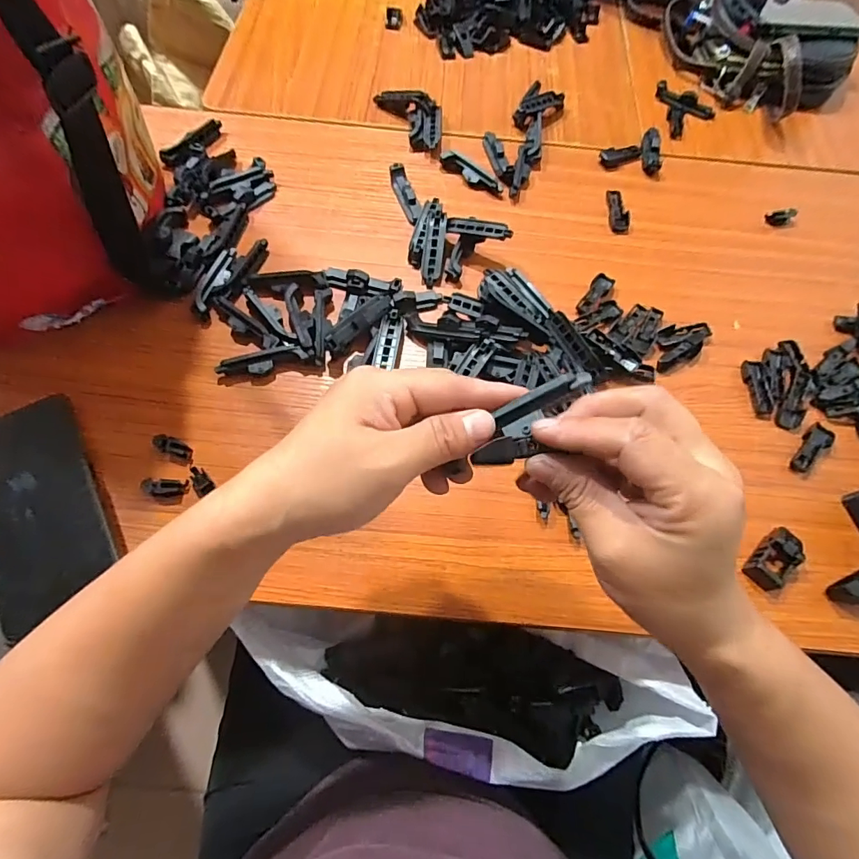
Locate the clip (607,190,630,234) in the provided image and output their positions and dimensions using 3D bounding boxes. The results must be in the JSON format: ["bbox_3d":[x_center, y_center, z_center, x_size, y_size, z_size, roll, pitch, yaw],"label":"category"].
[{"bbox_3d":[0.194,-0.225,0.479,0.018,0.008,0.053,2,66,-2],"label":"clip"}]

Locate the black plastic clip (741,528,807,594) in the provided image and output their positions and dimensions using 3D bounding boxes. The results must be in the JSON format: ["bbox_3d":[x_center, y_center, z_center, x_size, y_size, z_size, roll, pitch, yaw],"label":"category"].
[{"bbox_3d":[0.252,0.093,0.340,0.046,0.018,0.025,-40,73,-18],"label":"black plastic clip"}]

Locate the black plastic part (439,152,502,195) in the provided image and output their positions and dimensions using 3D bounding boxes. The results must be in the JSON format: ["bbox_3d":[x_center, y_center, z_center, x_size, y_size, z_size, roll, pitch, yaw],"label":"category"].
[{"bbox_3d":[0.043,-0.266,0.486,0.074,0.016,0.013,35,69,12],"label":"black plastic part"}]

